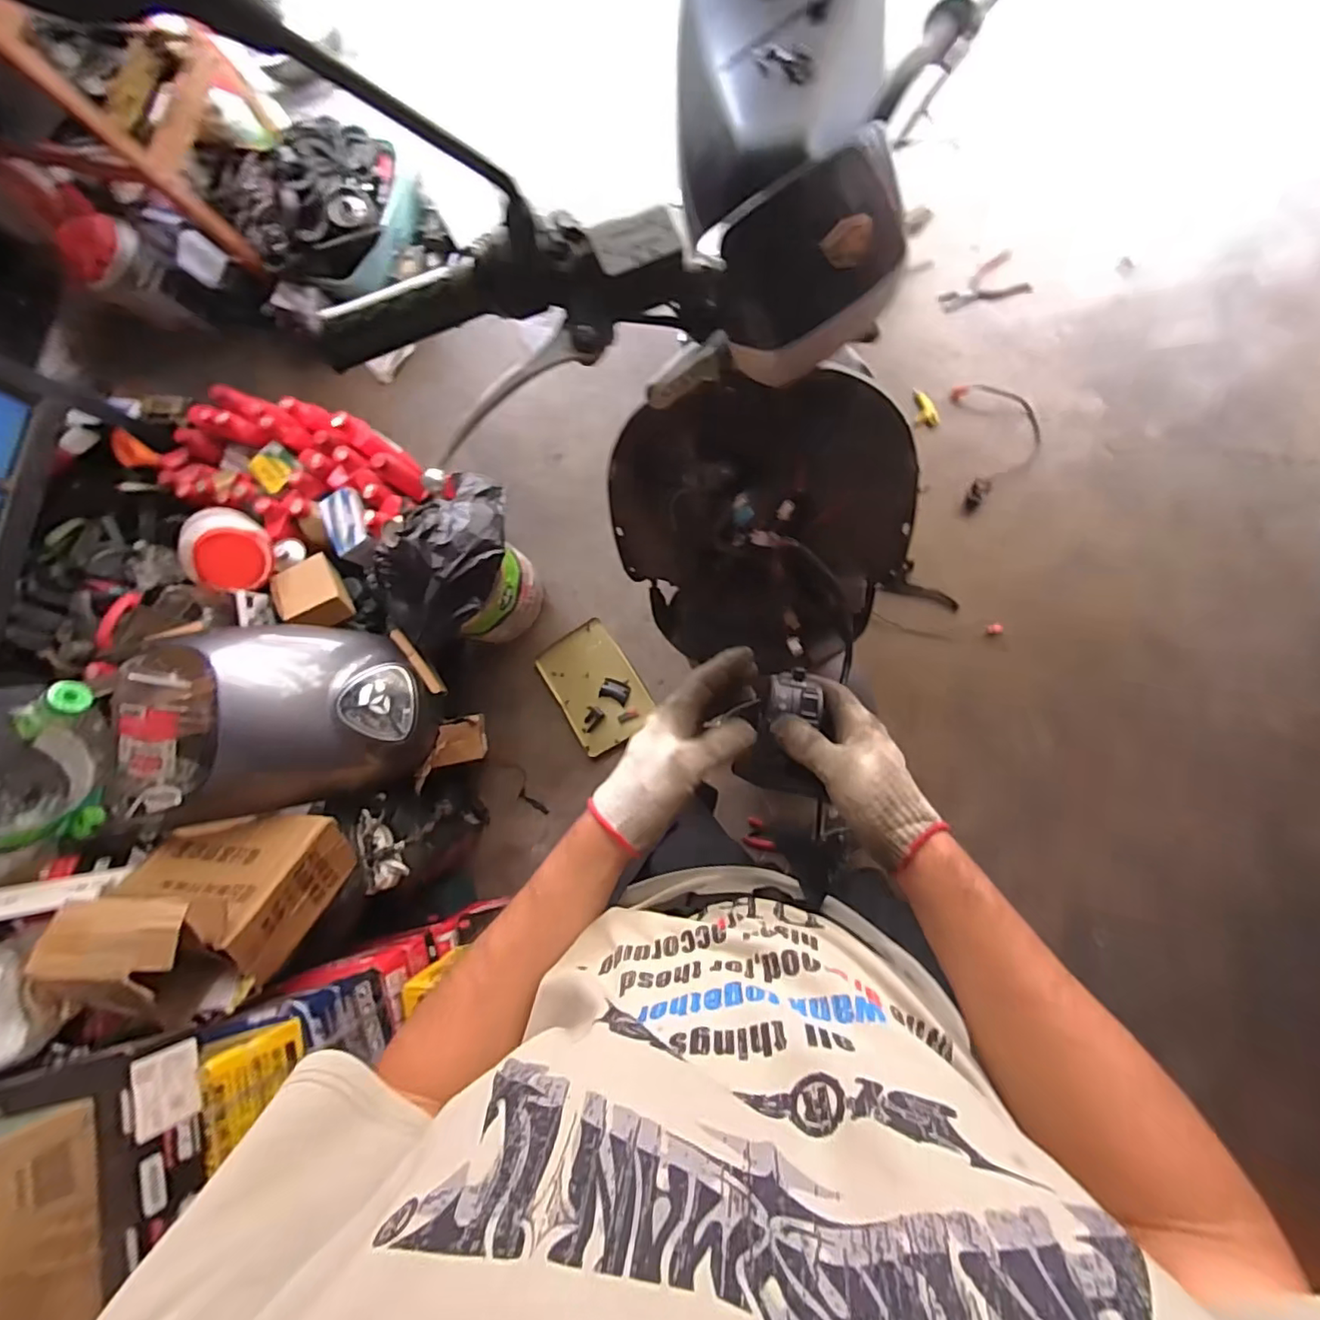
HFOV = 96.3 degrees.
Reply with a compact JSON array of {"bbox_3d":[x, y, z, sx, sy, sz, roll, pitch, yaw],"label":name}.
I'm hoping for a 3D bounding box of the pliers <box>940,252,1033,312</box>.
[{"bbox_3d":[0.778,-0.915,1.430,0.217,0.023,0.106,-14,81,10],"label":"pliers"}]

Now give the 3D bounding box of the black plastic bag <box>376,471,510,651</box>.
[{"bbox_3d":[-0.466,-0.222,1.238,0.230,0.171,0.384,34,91,13],"label":"black plastic bag"}]

